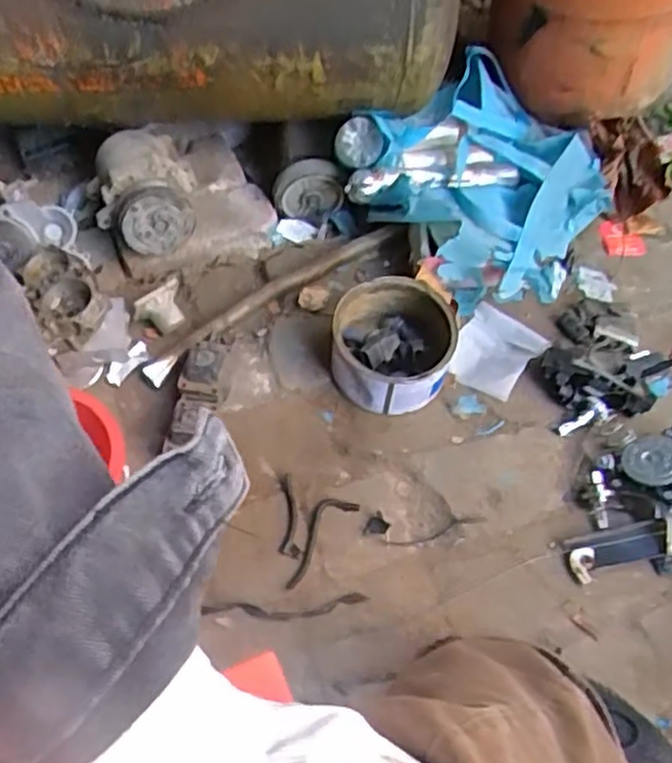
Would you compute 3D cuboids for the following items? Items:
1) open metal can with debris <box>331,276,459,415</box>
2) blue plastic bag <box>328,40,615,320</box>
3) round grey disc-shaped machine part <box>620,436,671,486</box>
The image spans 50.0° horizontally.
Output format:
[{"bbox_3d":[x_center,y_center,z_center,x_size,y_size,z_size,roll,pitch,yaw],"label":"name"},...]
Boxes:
[{"bbox_3d":[0.073,-0.043,0.942,0.154,0.088,0.161,8,57,4],"label":"open metal can with debris"},{"bbox_3d":[0.226,-0.307,1.074,0.333,0.149,0.346,35,63,20],"label":"blue plastic bag"},{"bbox_3d":[0.383,0.097,0.866,0.069,0.020,0.069,-11,56,17],"label":"round grey disc-shaped machine part"}]

